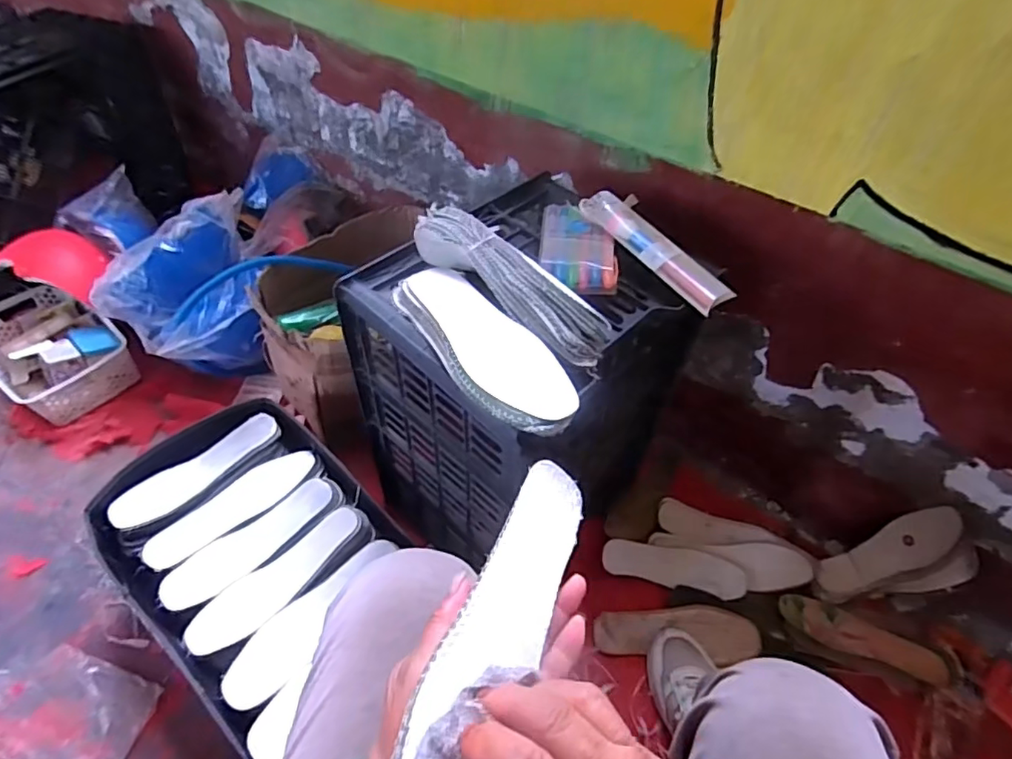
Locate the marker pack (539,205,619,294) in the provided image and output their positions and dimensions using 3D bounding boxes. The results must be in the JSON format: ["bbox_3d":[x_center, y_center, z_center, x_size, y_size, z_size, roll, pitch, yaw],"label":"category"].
[{"bbox_3d":[0.081,-0.152,0.639,0.083,0.022,0.132,6,49,1],"label":"marker pack"}]

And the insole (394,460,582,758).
[{"bbox_3d":[-0.005,0.143,0.302,0.061,0.006,0.227,43,51,-24],"label":"insole"}]

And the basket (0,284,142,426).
[{"bbox_3d":[-0.858,-0.057,1.068,0.301,0.096,0.194,33,55,22],"label":"basket"}]

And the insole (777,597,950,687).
[{"bbox_3d":[0.511,0.370,0.807,0.227,0.019,0.068,21,51,14],"label":"insole"}]

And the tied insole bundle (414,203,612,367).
[{"bbox_3d":[-0.001,-0.098,0.552,0.061,0.054,0.238,-33,59,-28],"label":"tied insole bundle"}]

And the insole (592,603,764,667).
[{"bbox_3d":[0.245,0.360,0.808,0.232,0.017,0.075,7,59,0],"label":"insole"}]

